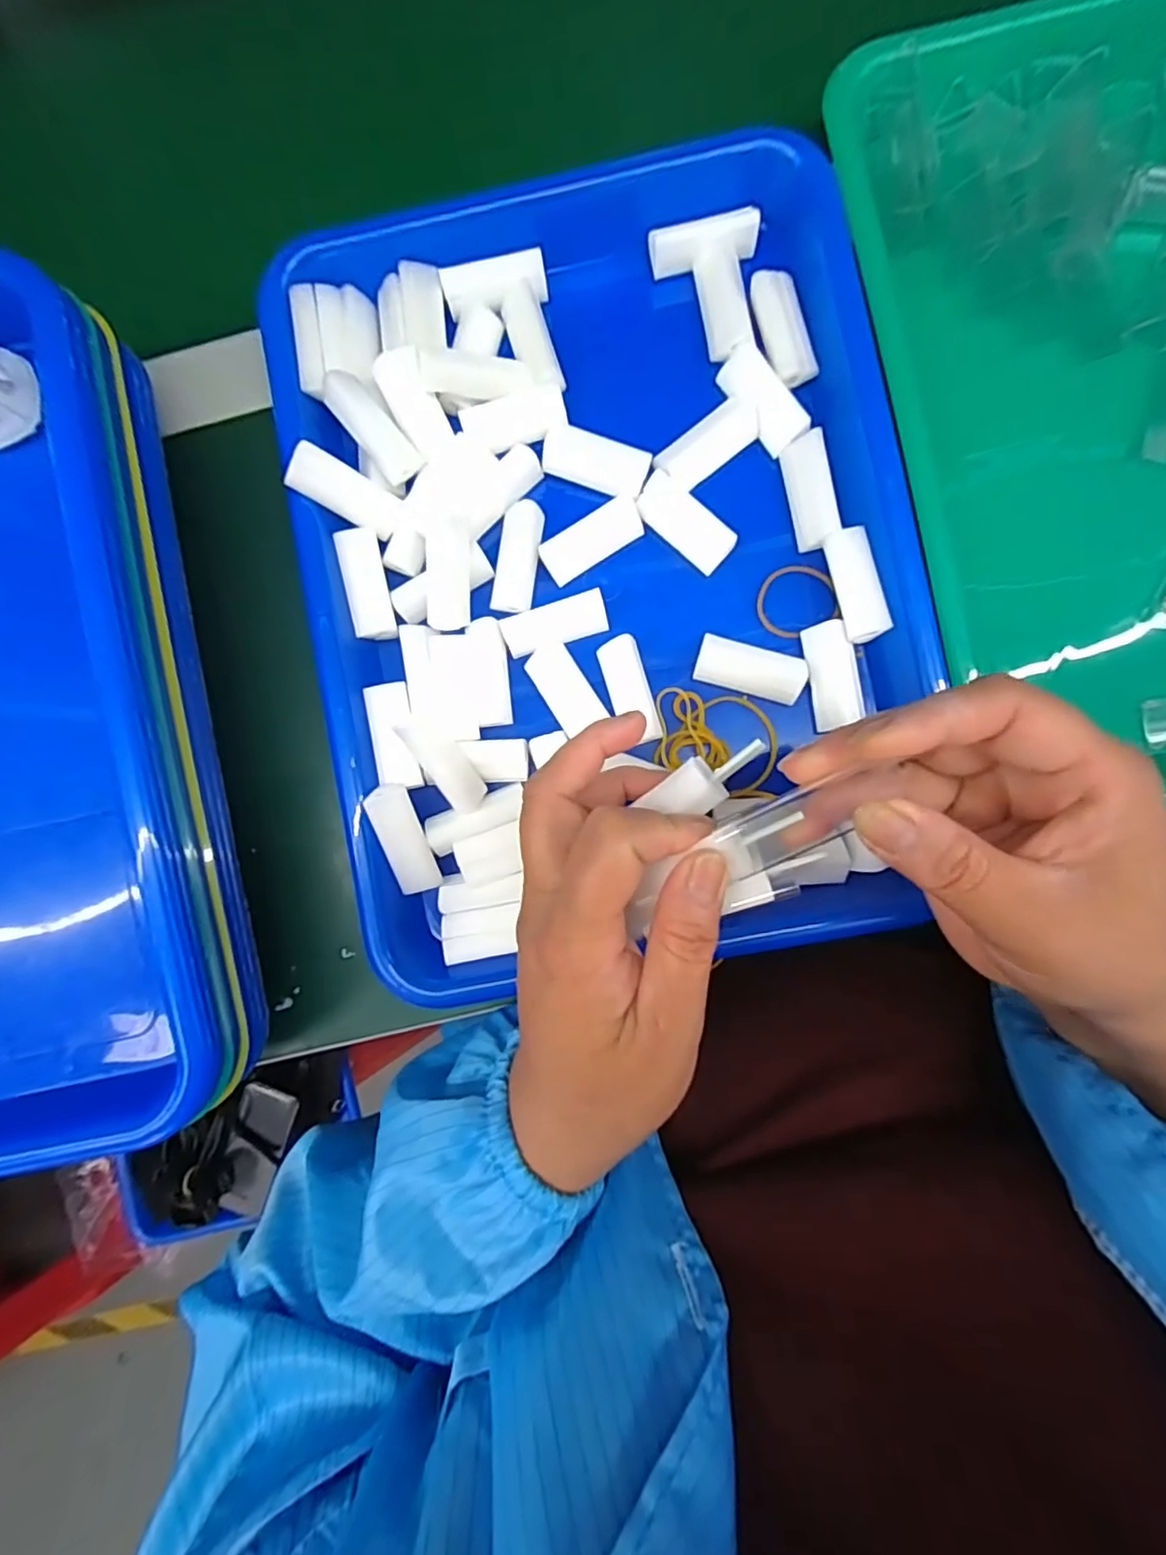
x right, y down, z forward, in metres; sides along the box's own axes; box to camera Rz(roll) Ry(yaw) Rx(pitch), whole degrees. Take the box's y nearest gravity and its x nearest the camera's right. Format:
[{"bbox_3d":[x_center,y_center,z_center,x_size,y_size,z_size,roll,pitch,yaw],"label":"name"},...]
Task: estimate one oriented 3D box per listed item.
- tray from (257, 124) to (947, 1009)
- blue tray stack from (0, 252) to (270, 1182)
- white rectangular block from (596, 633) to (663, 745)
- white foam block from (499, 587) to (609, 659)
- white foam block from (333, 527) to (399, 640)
[{"bbox_3d":[0.008,-0.090,0.260,0.242,0.033,0.334,-11,86,3],"label":"tray"},{"bbox_3d":[-0.282,-0.005,0.246,0.257,0.058,0.332,-12,86,3],"label":"blue tray stack"},{"bbox_3d":[0.021,-0.037,0.263,0.018,0.013,0.045,-17,86,2],"label":"white rectangular block"},{"bbox_3d":[-0.012,-0.067,0.266,0.045,0.011,0.017,-20,86,2],"label":"white foam block"},{"bbox_3d":[-0.095,-0.085,0.267,0.015,0.015,0.047,-12,86,3],"label":"white foam block"}]

